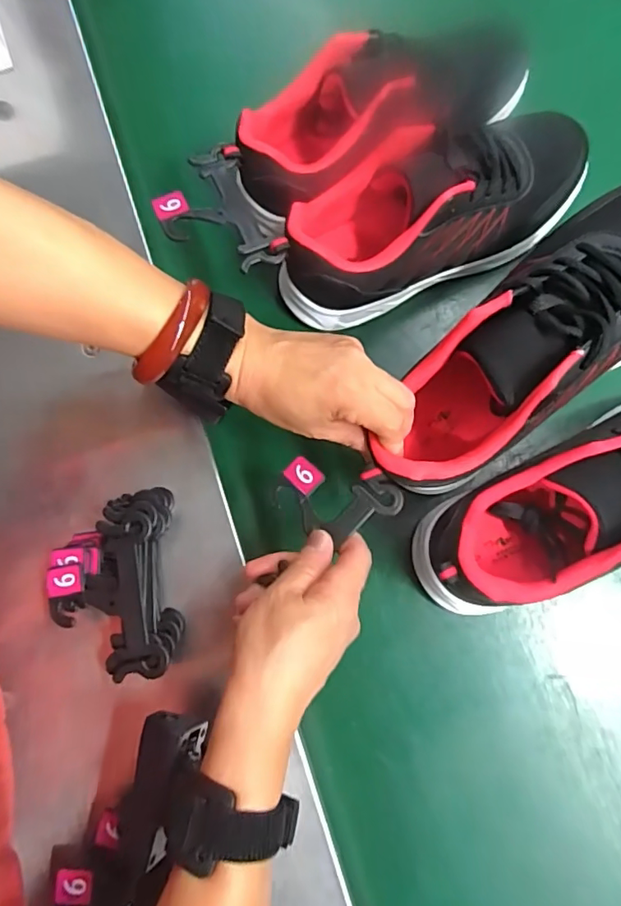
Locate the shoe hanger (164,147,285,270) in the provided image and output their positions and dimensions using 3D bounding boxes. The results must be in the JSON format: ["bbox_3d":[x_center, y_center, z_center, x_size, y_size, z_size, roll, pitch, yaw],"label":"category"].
[{"bbox_3d":[-0.069,-0.166,0.366,0.066,0.008,0.098,-25,78,-4],"label":"shoe hanger"}]

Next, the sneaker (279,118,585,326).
[{"bbox_3d":[0.095,-0.184,0.393,0.247,0.080,0.081,-24,78,-4],"label":"sneaker"}]

